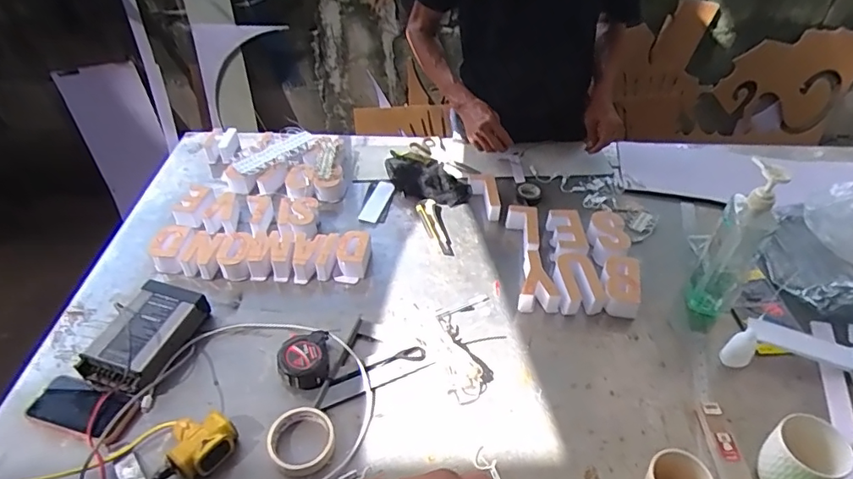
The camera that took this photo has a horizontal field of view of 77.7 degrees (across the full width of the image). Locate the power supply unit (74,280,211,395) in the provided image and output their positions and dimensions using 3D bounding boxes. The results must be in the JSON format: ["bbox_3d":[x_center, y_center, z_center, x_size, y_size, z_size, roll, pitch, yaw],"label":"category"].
[{"bbox_3d":[-0.452,0.151,0.850,0.124,0.046,0.184,14,44,14],"label":"power supply unit"}]

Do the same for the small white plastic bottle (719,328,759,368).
[{"bbox_3d":[0.501,0.176,0.848,0.032,0.073,0.041,-29,50,-29],"label":"small white plastic bottle"}]

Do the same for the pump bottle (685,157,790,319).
[{"bbox_3d":[0.497,0.012,0.855,0.071,0.287,0.073,26,50,24],"label":"pump bottle"}]

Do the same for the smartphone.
[{"bbox_3d":[-0.513,0.248,0.784,0.142,0.014,0.068,10,53,16],"label":"smartphone"}]

